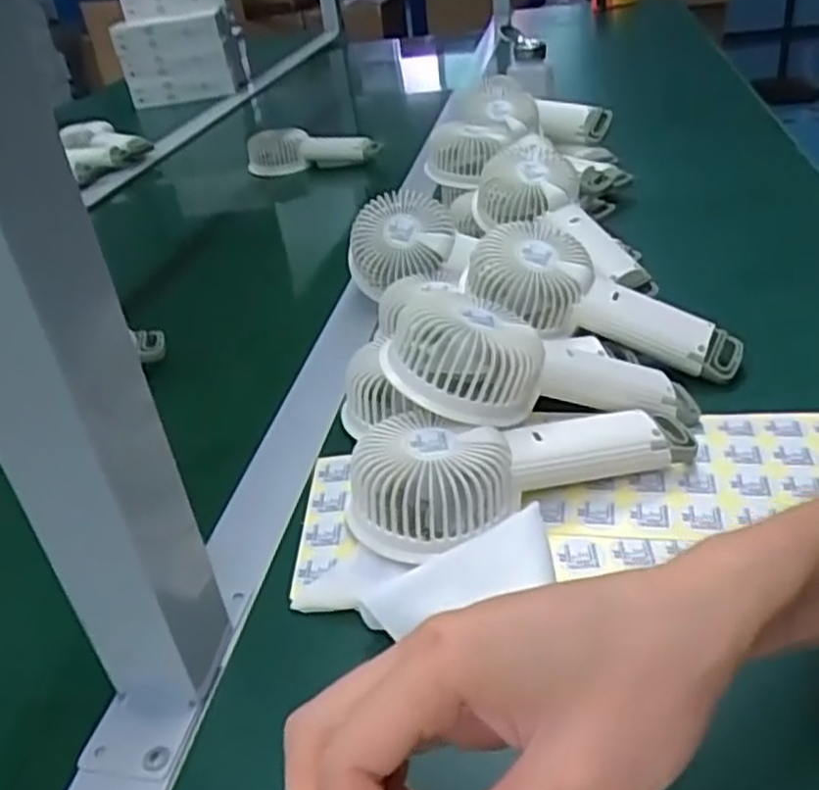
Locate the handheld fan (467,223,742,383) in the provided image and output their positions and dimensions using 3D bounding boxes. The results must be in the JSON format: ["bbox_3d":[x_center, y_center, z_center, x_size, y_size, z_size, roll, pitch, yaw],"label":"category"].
[{"bbox_3d":[0.128,-0.060,0.509,0.186,0.049,0.070,26,40,9],"label":"handheld fan"}]

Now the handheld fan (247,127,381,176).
[{"bbox_3d":[-0.130,-0.322,1.005,0.175,0.051,0.033,2,33,14],"label":"handheld fan"}]

